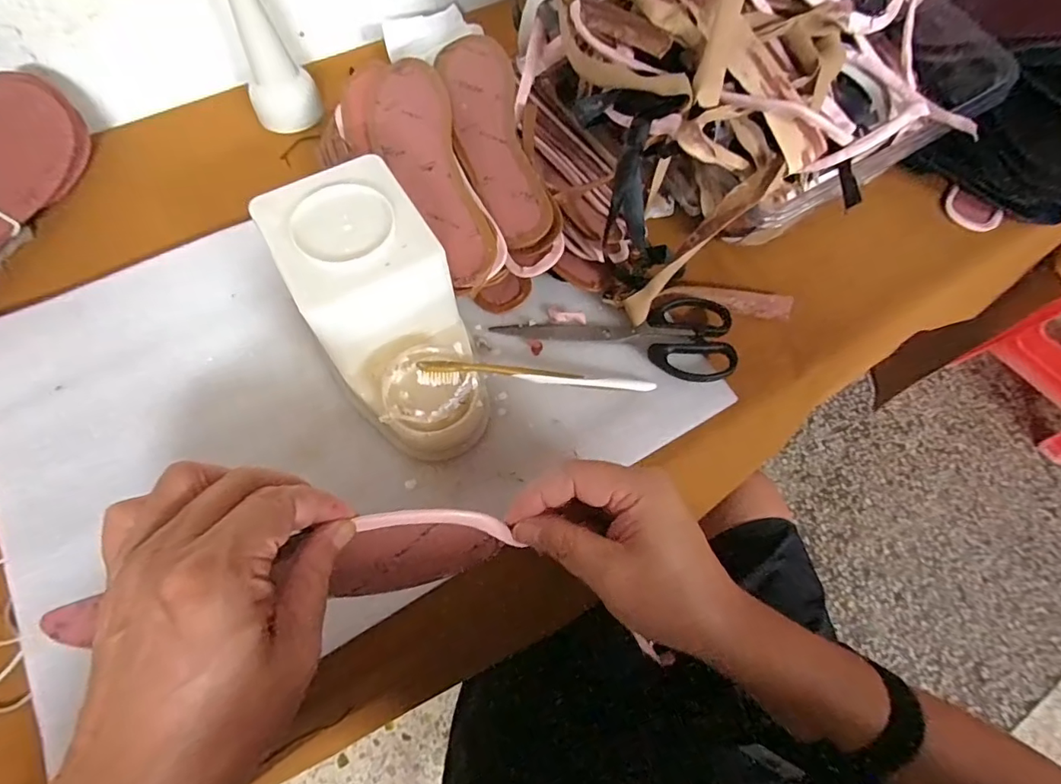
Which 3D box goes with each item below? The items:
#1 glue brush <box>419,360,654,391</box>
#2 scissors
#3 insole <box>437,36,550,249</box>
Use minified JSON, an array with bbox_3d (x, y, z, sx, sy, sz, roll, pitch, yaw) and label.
[{"bbox_3d":[0.009,-0.009,0.386,0.185,0.014,0.016,4,66,-18],"label":"glue brush"},{"bbox_3d":[0.072,-0.053,0.428,0.193,0.011,0.073,6,67,0],"label":"scissors"},{"bbox_3d":[-0.032,-0.226,0.441,0.060,0.007,0.232,-20,70,10],"label":"insole"}]

